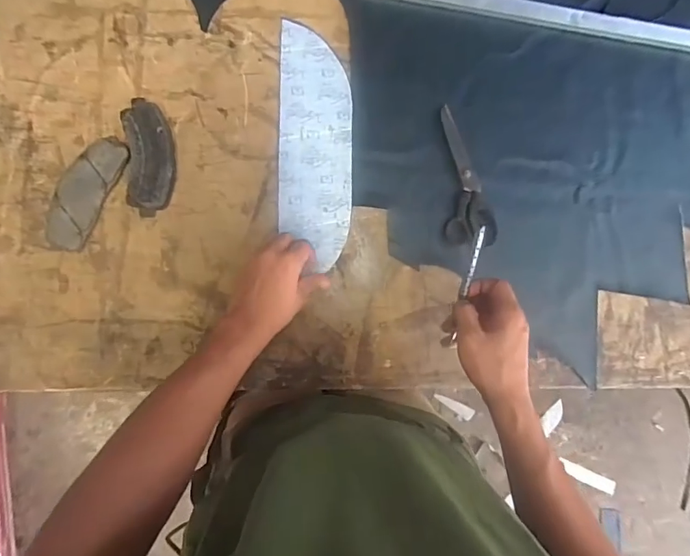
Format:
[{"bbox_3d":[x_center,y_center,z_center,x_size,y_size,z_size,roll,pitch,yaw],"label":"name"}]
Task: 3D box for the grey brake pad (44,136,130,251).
[{"bbox_3d":[-0.311,-0.103,0.544,0.056,0.018,0.142,25,81,-4],"label":"grey brake pad"}]

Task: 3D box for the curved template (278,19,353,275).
[{"bbox_3d":[-0.039,-0.177,0.602,0.095,0.005,0.319,0,83,-6],"label":"curved template"}]

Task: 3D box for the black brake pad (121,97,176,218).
[{"bbox_3d":[-0.240,-0.150,0.560,0.057,0.018,0.144,-4,85,-8],"label":"black brake pad"}]

